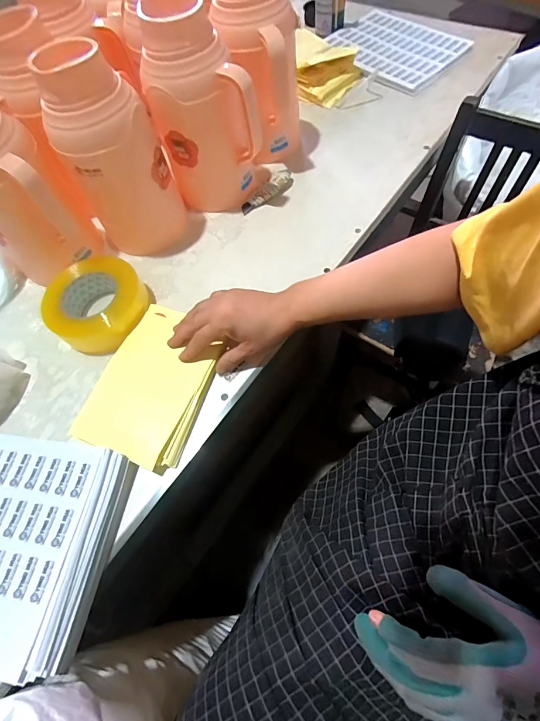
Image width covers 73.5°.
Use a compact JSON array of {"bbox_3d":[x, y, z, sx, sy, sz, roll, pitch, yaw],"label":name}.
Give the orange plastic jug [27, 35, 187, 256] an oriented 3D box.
[{"bbox_3d":[-0.214,-0.278,0.504,0.127,0.230,0.109,-28,64,-7],"label":"orange plastic jug"}]

